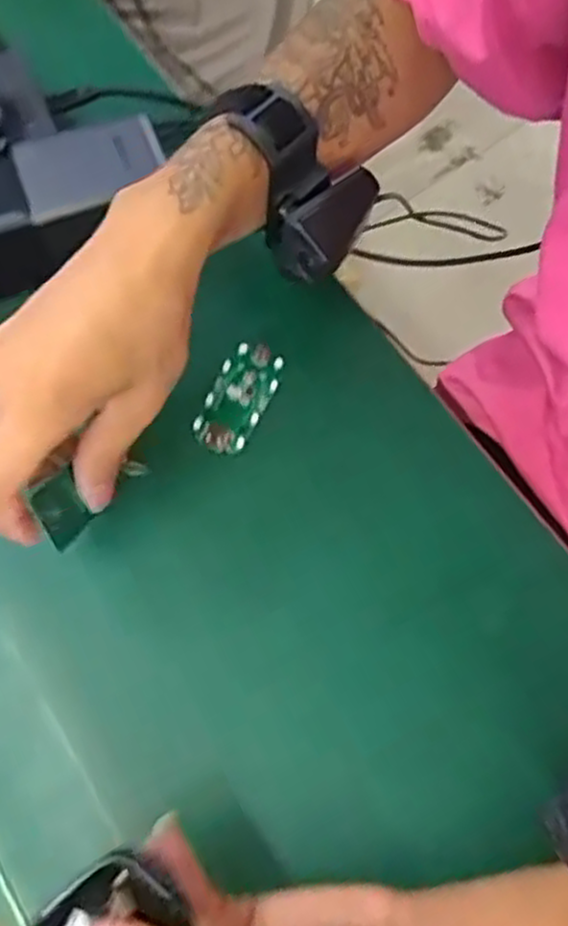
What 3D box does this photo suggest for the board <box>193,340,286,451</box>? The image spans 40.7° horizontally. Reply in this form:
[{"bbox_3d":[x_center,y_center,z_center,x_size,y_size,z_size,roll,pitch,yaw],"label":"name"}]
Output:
[{"bbox_3d":[-0.025,-0.035,0.409,0.032,0.004,0.064,25,74,10],"label":"board"}]

